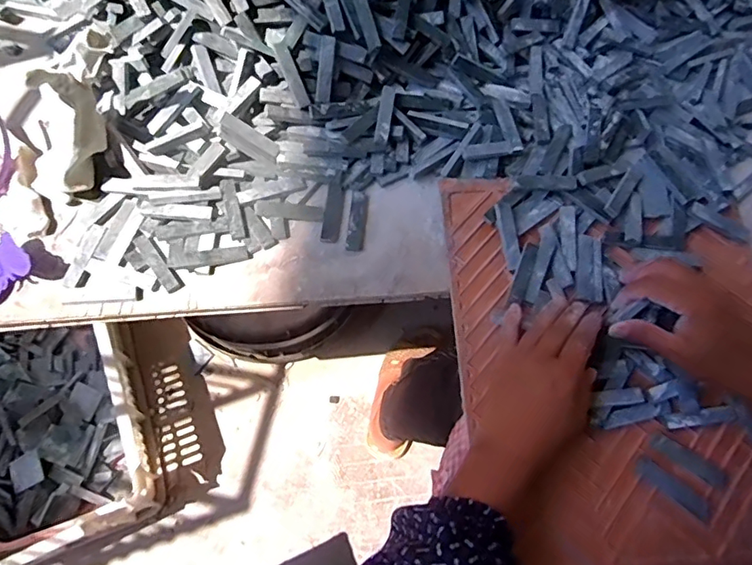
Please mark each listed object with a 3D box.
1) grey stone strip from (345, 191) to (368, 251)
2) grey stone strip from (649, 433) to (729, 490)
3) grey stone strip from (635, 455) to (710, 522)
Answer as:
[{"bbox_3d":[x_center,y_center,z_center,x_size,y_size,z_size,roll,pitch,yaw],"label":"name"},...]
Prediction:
[{"bbox_3d":[-0.018,-0.061,0.512,0.016,0.007,0.064,7,67,0],"label":"grey stone strip"},{"bbox_3d":[0.264,0.149,0.437,0.068,0.004,0.015,32,69,10],"label":"grey stone strip"},{"bbox_3d":[0.248,0.171,0.435,0.065,0.004,0.017,38,70,12],"label":"grey stone strip"}]

